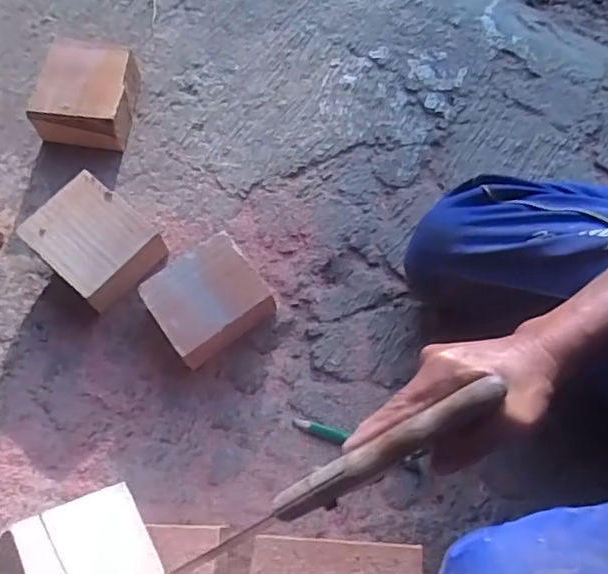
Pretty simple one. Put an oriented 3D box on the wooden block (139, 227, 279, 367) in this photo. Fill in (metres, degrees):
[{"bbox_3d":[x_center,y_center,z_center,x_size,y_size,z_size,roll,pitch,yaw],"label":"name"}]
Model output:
[{"bbox_3d":[-0.106,0.016,0.687,0.118,0.061,0.104,-32,72,-12],"label":"wooden block"}]

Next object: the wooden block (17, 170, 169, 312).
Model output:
[{"bbox_3d":[-0.237,-0.048,0.706,0.134,0.071,0.107,39,74,14],"label":"wooden block"}]

